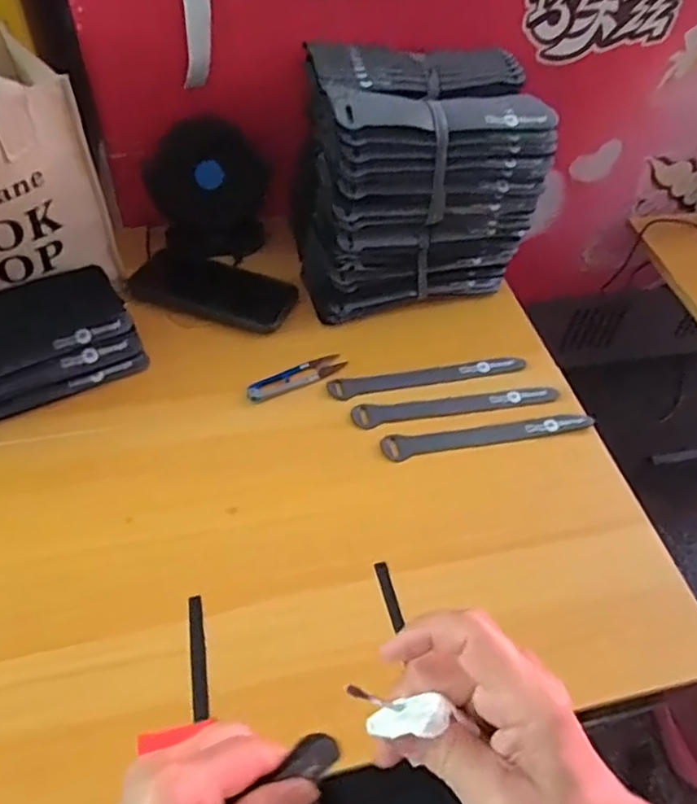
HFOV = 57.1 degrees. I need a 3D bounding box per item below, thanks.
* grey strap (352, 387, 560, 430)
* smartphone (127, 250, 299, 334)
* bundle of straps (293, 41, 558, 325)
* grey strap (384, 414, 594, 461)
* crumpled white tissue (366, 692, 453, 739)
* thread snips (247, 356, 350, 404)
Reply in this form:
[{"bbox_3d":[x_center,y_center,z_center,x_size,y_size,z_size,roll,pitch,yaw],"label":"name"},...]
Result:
[{"bbox_3d":[0.101,0.005,0.595,0.195,0.006,0.025,-6,55,-7],"label":"grey strap"},{"bbox_3d":[-0.144,-0.115,0.667,0.171,0.012,0.082,15,51,8],"label":"smartphone"},{"bbox_3d":[0.059,-0.228,0.651,0.216,0.188,0.176,-11,52,-13],"label":"bundle of straps"},{"bbox_3d":[0.125,0.029,0.571,0.191,0.010,0.023,-6,51,-9],"label":"grey strap"},{"bbox_3d":[0.026,0.138,0.279,0.034,0.021,0.016,-4,51,-7],"label":"crumpled white tissue"},{"bbox_3d":[-0.048,-0.025,0.601,0.100,0.007,0.025,-27,57,-24],"label":"thread snips"}]

